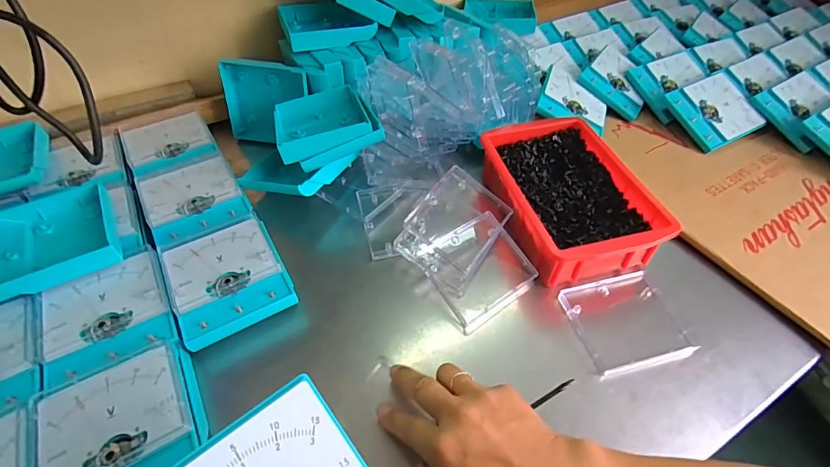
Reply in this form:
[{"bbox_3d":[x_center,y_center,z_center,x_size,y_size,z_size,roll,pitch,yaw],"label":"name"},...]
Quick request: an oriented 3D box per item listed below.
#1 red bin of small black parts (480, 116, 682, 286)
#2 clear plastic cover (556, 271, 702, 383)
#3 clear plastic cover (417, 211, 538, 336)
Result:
[{"bbox_3d":[0.161,-0.053,0.451,0.143,0.043,0.205,-12,56,-10],"label":"red bin of small black parts"},{"bbox_3d":[0.199,0.083,0.390,0.095,0.013,0.091,-10,50,-9],"label":"clear plastic cover"},{"bbox_3d":[0.065,0.037,0.422,0.096,0.021,0.095,-28,72,-14],"label":"clear plastic cover"}]

